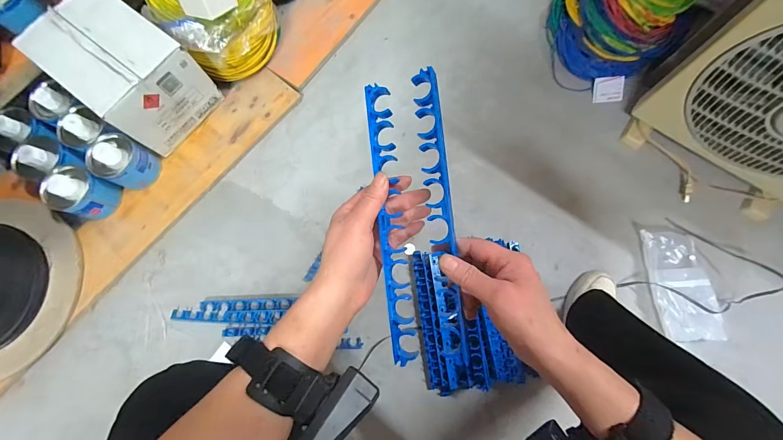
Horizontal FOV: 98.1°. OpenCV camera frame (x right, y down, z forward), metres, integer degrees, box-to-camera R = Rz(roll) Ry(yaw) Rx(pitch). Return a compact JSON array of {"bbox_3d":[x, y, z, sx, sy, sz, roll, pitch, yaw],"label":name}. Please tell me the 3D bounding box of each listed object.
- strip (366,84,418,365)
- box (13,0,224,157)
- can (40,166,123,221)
[{"bbox_3d":[0.000,0.001,0.313,0.023,0.010,0.252,-6,88,-1],"label":"strip"},{"bbox_3d":[-0.564,-0.314,0.734,0.265,0.194,0.194,36,81,10],"label":"box"},{"bbox_3d":[-0.662,-0.057,0.729,0.089,0.089,0.092,24,78,6],"label":"can"}]

